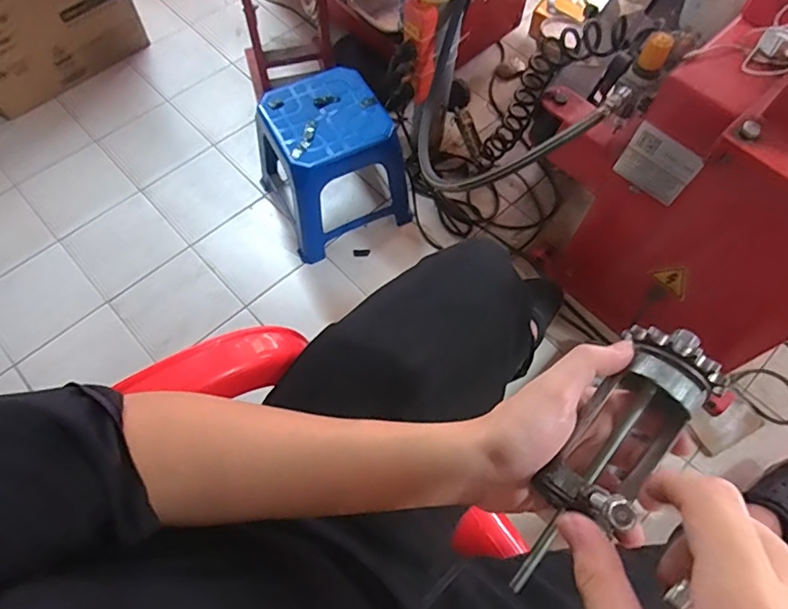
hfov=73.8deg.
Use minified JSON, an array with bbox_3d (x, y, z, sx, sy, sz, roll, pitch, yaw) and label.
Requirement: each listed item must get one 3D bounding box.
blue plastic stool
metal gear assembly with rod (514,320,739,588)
[{"bbox_3d":[-0.127,-0.294,1.100,0.263,0.262,0.259,-22,68,-12],"label":"blue plastic stool"},{"bbox_3d":[0.120,0.082,0.286,0.053,0.049,0.145,36,86,15],"label":"metal gear assembly with rod"}]

